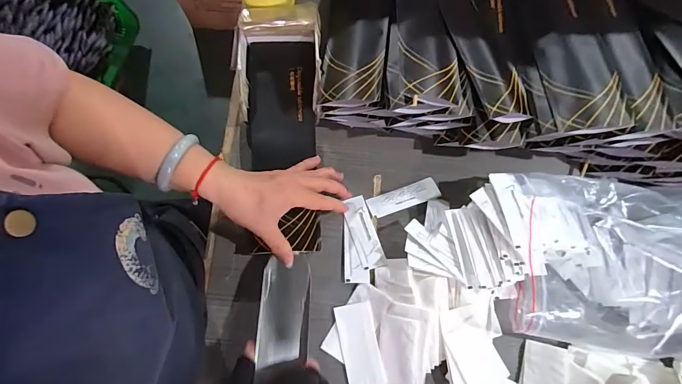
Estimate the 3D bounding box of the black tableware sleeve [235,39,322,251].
[{"bbox_3d":[-0.080,-0.063,0.470,0.100,0.021,0.279,-2,79,5],"label":"black tableware sleeve"}]

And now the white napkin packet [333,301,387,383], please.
[{"bbox_3d":[0.022,0.182,0.433,0.044,0.012,0.094,-12,78,-4],"label":"white napkin packet"}]

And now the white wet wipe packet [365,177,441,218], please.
[{"bbox_3d":[0.081,0.008,0.475,0.092,0.004,0.029,-18,66,-5],"label":"white wet wipe packet"}]

